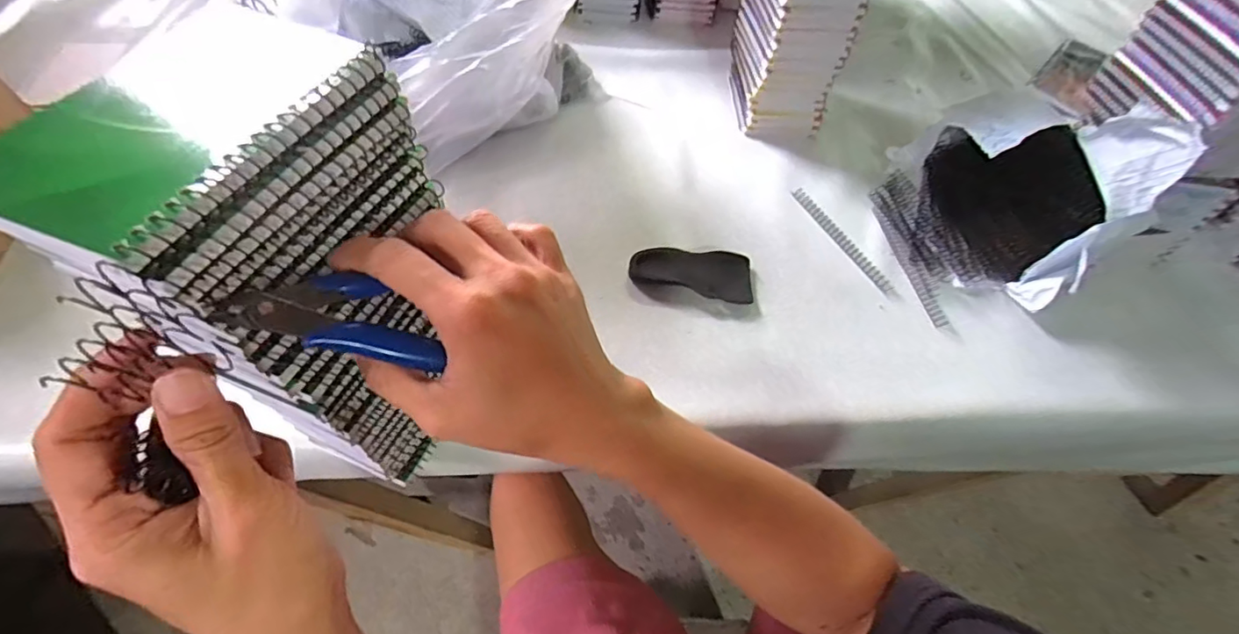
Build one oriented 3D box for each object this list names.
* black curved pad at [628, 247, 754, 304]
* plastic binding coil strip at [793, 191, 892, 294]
[{"bbox_3d":[0.070,-0.041,0.526,0.117,0.016,0.053,4,55,-2],"label":"black curved pad"},{"bbox_3d":[0.235,-0.084,0.578,0.014,0.005,0.155,-20,59,-17],"label":"plastic binding coil strip"}]

